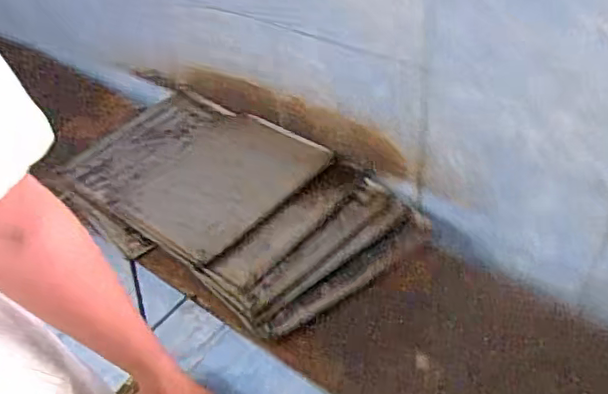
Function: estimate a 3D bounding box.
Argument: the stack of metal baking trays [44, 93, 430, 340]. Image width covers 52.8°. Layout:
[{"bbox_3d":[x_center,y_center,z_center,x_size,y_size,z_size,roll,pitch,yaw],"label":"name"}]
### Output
[{"bbox_3d":[-0.183,-0.015,1.458,0.846,0.062,0.498,30,55,32],"label":"stack of metal baking trays"}]

